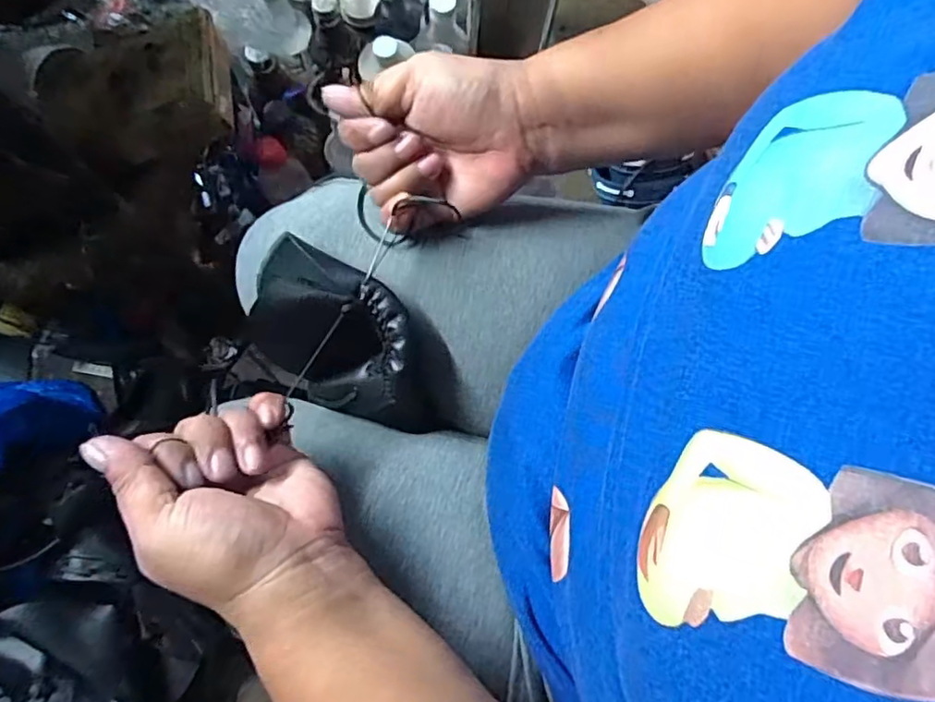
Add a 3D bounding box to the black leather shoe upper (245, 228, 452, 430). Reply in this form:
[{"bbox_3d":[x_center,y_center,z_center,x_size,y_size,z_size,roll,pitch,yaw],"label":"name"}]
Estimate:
[{"bbox_3d":[-0.070,-0.004,0.368,0.138,0.083,0.072,30,78,5],"label":"black leather shoe upper"}]

